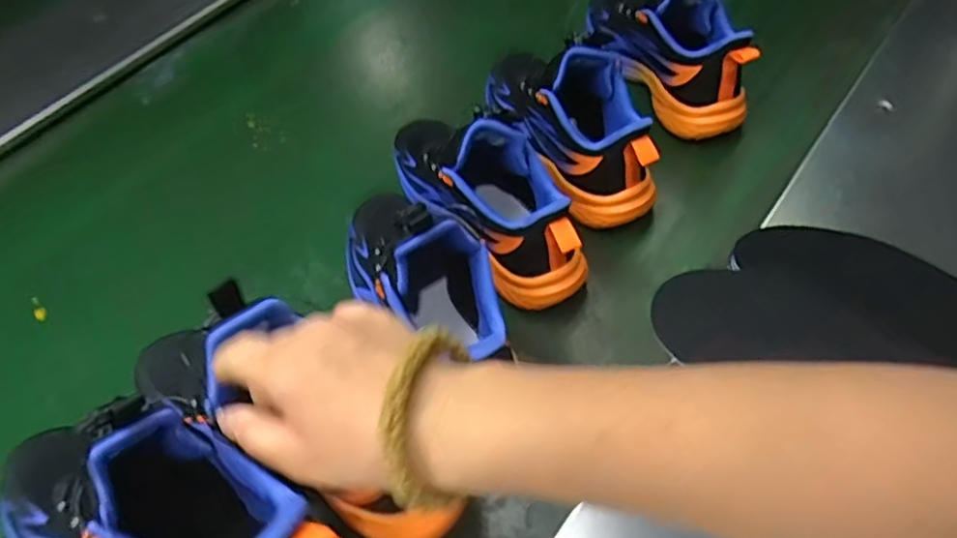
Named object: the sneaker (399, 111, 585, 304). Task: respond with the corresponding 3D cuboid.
[{"bbox_3d":[-0.001,-0.079,0.576,0.088,0.129,0.246,-24,60,-13],"label":"sneaker"}]

